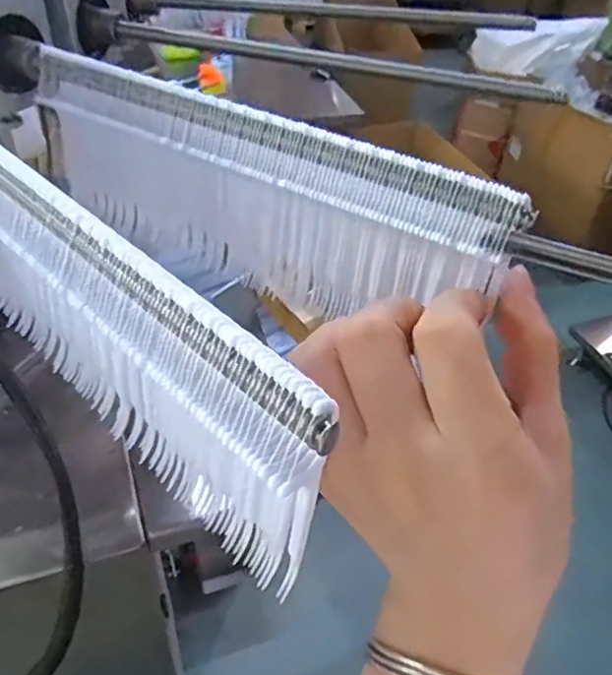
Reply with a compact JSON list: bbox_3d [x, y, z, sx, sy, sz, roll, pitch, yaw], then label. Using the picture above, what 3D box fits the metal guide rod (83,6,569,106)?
[{"bbox_3d":[0.003,-0.133,0.278,0.226,0.011,0.012,13,43,9],"label":"metal guide rod"}]

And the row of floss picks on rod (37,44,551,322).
[{"bbox_3d":[-0.024,-0.055,0.235,0.203,0.074,0.012,22,45,20],"label":"row of floss picks on rod"}]

